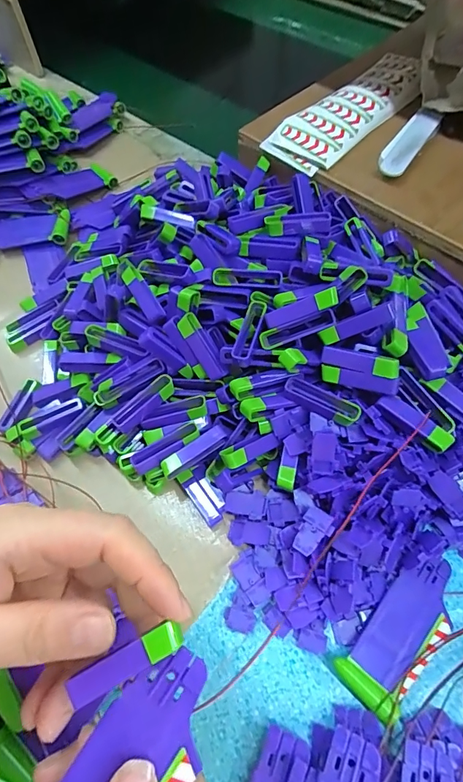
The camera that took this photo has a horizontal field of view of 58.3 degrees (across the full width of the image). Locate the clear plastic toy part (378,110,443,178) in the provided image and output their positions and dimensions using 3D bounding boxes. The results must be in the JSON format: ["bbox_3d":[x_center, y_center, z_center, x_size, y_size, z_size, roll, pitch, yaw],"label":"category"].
[{"bbox_3d":[0.148,-0.208,0.349,0.025,0.012,0.100,30,66,17],"label":"clear plastic toy part"}]

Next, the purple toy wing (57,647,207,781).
[{"bbox_3d":[-0.037,0.135,0.146,0.037,0.011,0.085,38,78,20],"label":"purple toy wing"}]

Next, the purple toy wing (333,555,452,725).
[{"bbox_3d":[0.097,0.131,0.229,0.086,0.010,0.035,-41,68,-17],"label":"purple toy wing"}]

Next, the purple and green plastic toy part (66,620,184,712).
[{"bbox_3d":[-0.038,0.099,0.152,0.043,0.004,0.010,-29,64,-3],"label":"purple and green plastic toy part"}]

